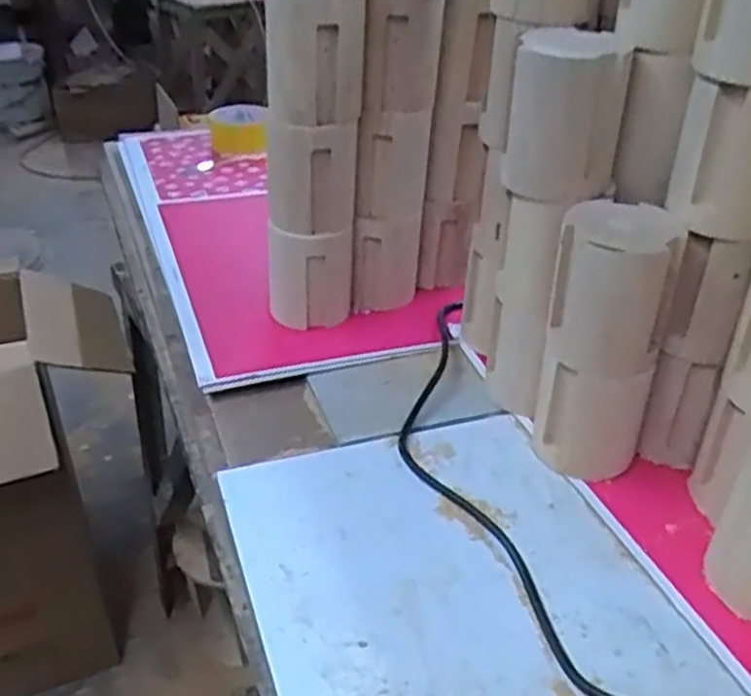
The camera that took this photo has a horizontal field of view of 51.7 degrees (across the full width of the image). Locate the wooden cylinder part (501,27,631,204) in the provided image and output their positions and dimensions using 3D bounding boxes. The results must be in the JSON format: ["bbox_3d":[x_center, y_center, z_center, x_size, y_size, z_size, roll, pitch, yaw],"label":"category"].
[{"bbox_3d":[0.137,-0.171,0.562,0.078,0.102,0.084,10,35,12],"label":"wooden cylinder part"}]

